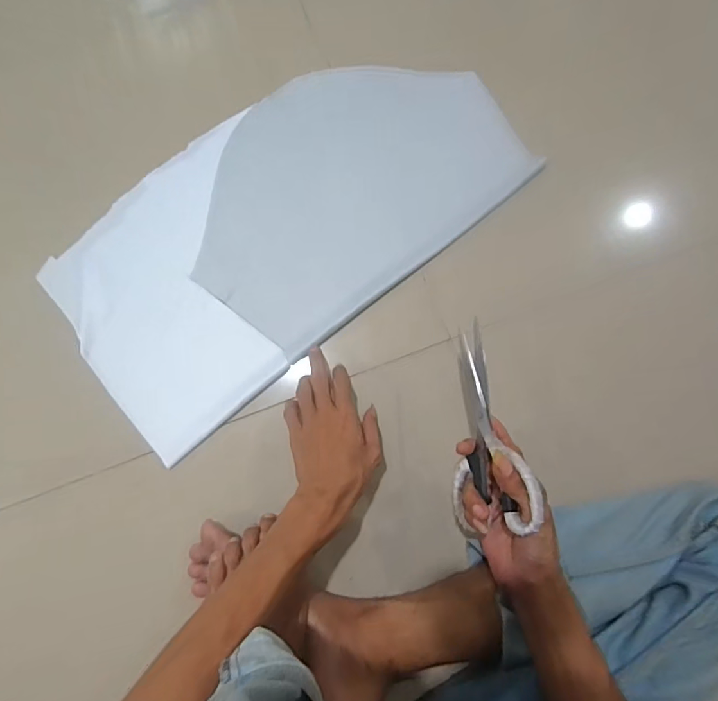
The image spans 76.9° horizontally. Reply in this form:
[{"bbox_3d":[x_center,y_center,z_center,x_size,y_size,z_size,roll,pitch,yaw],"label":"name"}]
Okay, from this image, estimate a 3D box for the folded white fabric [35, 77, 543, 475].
[{"bbox_3d":[-0.090,-0.173,0.573,0.575,0.030,0.310,-39,80,-8],"label":"folded white fabric"}]

